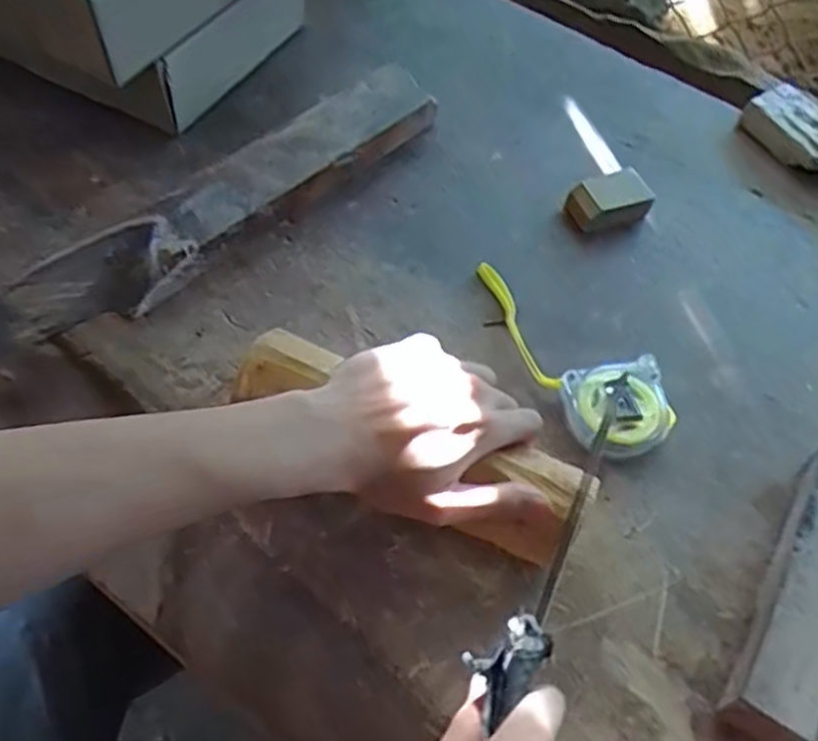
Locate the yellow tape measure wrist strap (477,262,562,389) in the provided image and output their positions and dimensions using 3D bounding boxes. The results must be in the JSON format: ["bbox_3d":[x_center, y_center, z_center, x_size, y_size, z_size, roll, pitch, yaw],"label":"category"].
[{"bbox_3d":[0.081,-0.035,0.548,0.019,0.009,0.120,-14,59,-14],"label":"yellow tape measure wrist strap"}]

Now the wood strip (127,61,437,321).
[{"bbox_3d":[-0.105,-0.159,0.588,0.314,0.040,0.065,-38,67,-25],"label":"wood strip"}]

